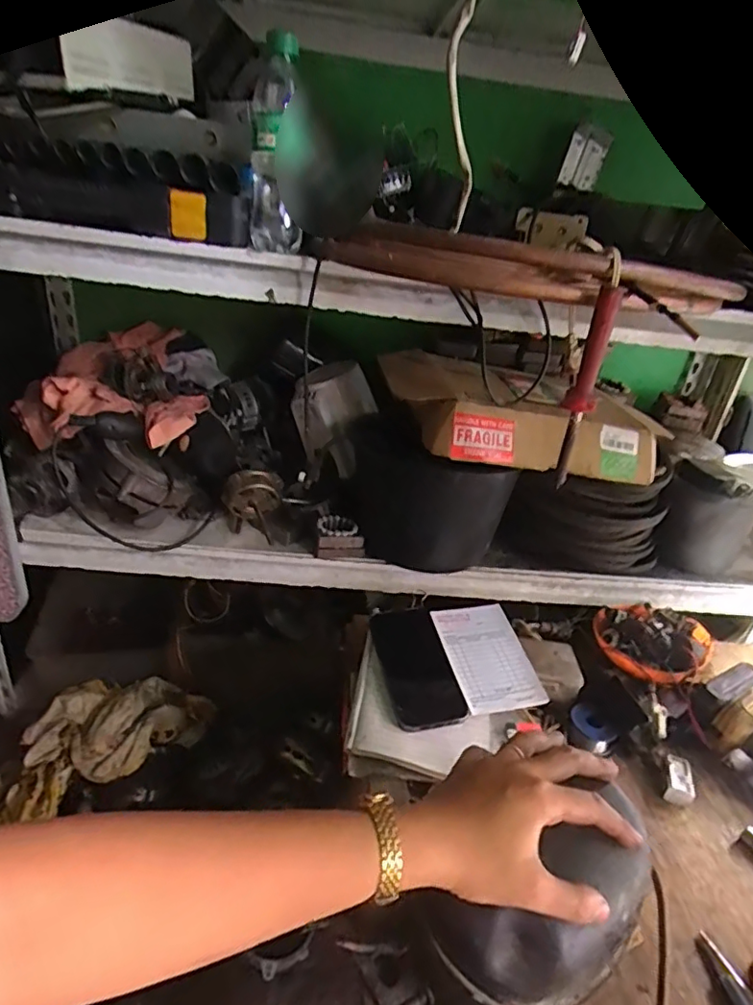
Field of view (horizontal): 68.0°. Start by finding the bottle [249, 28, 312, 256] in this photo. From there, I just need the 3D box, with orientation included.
[{"bbox_3d":[-0.102,-0.368,0.585,0.057,0.188,0.062,2,28,-10],"label":"bottle"}]

